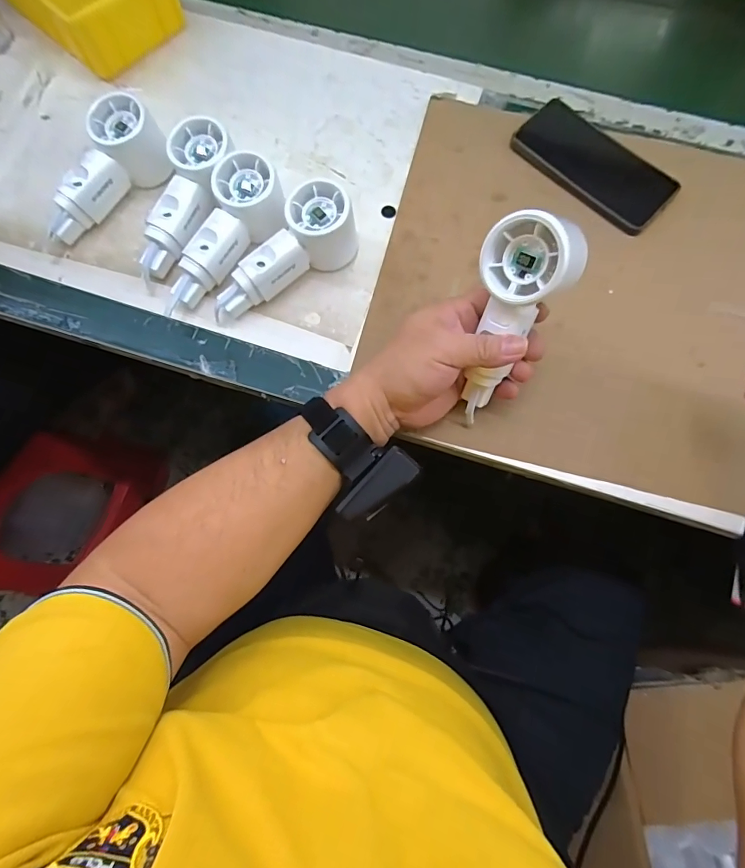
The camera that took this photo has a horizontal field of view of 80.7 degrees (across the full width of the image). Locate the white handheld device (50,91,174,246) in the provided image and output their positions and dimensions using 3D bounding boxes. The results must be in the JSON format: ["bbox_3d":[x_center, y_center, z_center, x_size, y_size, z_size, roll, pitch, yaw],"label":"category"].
[{"bbox_3d":[-0.260,-0.248,0.430,0.050,0.057,0.143,34,90,9],"label":"white handheld device"}]

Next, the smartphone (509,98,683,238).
[{"bbox_3d":[0.228,-0.276,0.451,0.082,0.014,0.163,-42,79,-12],"label":"smartphone"}]

